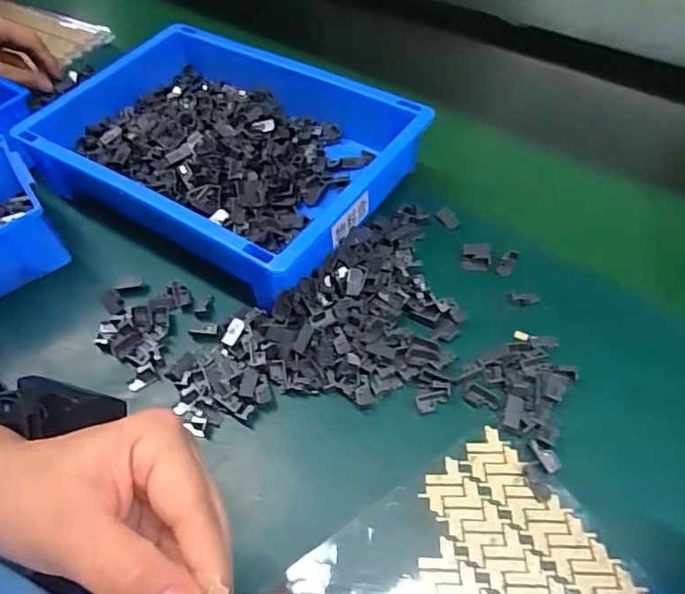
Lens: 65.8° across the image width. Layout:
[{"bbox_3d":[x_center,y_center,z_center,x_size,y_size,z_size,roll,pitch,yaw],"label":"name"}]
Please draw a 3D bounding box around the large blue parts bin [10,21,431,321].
[{"bbox_3d":[-0.101,-0.128,0.473,0.293,0.077,0.209,27,58,22],"label":"large blue parts bin"}]

